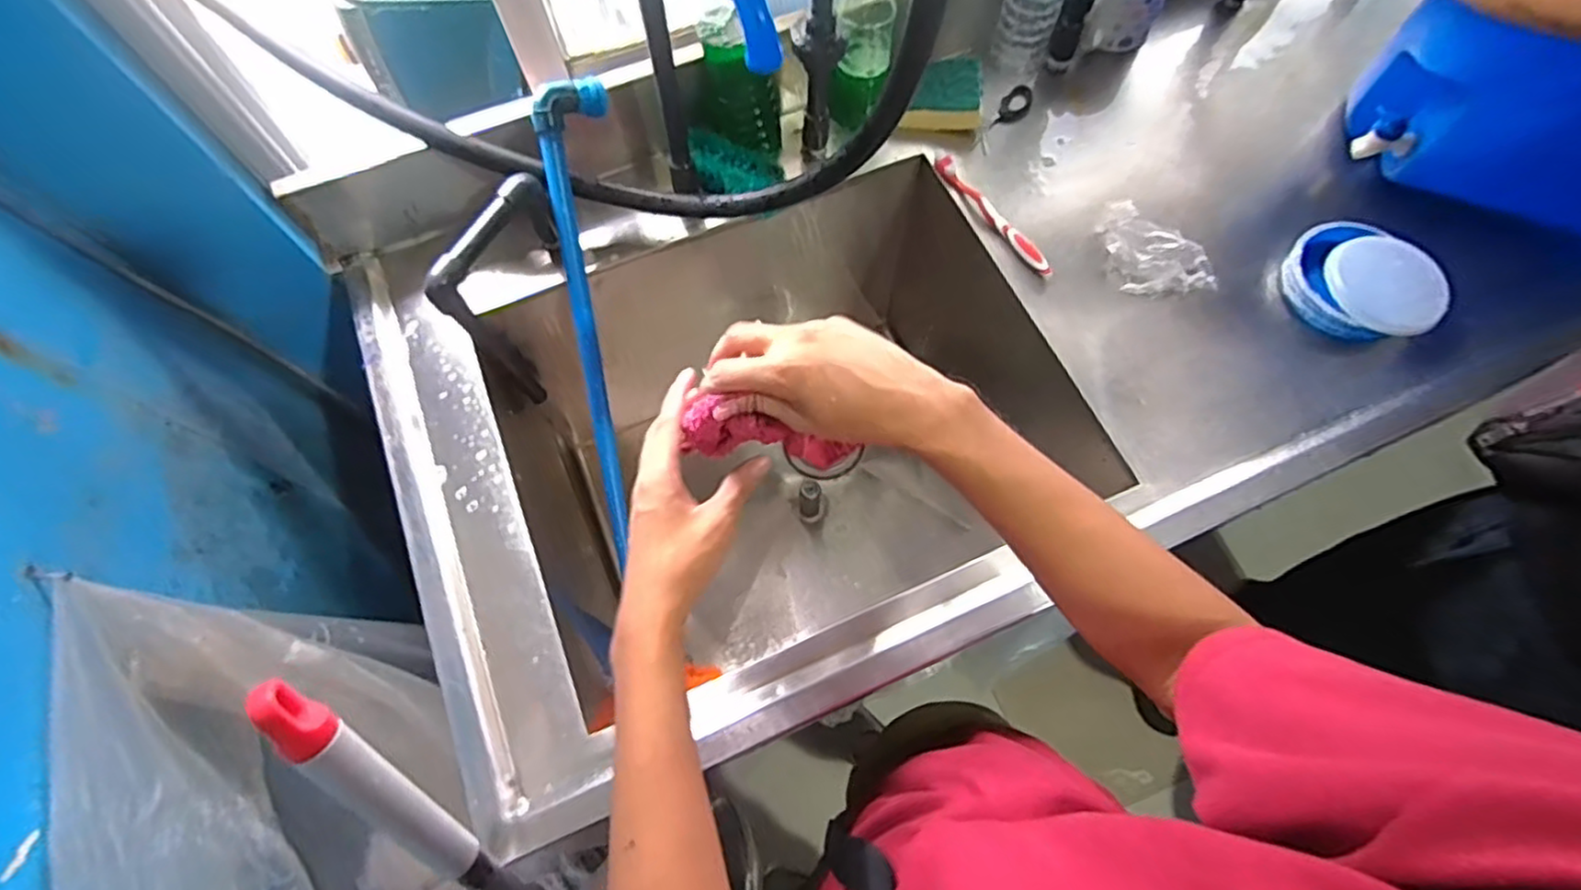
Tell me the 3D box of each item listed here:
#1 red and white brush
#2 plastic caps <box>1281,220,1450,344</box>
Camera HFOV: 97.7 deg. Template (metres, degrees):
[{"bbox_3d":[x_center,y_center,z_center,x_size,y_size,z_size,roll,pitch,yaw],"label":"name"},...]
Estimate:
[{"bbox_3d":[0.212,-0.242,0.724,0.019,0.014,0.182,-30,70,-11],"label":"red and white brush"},{"bbox_3d":[0.561,-0.157,0.683,0.112,0.059,0.135,-43,73,-15],"label":"plastic caps"}]

